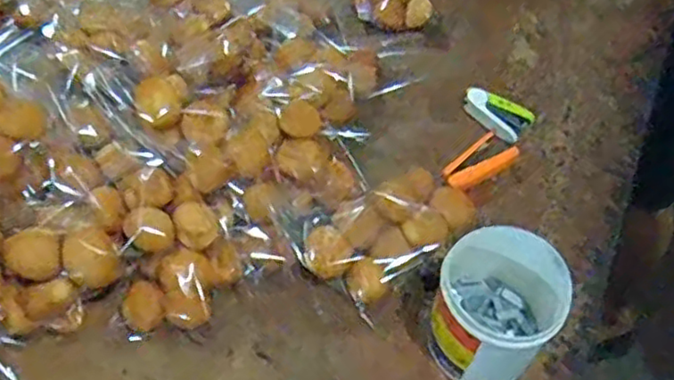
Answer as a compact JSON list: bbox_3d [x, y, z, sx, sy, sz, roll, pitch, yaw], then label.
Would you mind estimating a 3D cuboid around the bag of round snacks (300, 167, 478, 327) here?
[{"bbox_3d":[0.060,0.041,0.725,0.107,0.048,0.195,38,63,21],"label":"bag of round snacks"}]

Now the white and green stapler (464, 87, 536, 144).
[{"bbox_3d":[0.203,-0.101,0.841,0.084,0.026,0.058,40,64,22],"label":"white and green stapler"}]

